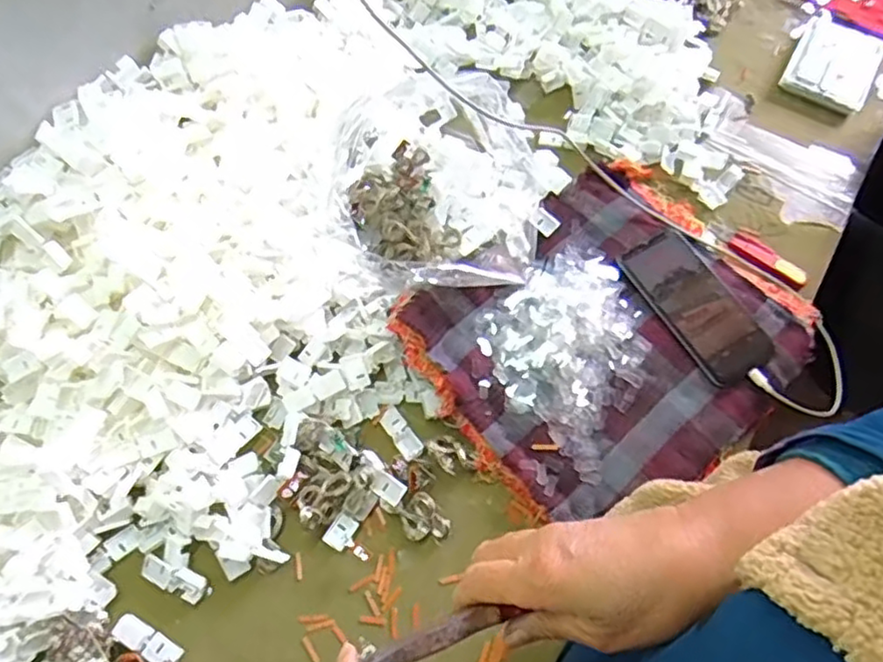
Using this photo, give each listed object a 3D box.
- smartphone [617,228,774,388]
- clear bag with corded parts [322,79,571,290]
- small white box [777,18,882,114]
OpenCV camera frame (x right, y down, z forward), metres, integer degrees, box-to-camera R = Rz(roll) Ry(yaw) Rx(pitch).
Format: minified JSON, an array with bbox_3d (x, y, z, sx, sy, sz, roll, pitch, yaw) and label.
[{"bbox_3d":[0.245,-0.026,0.638,0.078,0.012,0.160,-27,68,-14],"label":"smartphone"},{"bbox_3d":[0.012,-0.148,0.655,0.202,0.072,0.232,20,65,8],"label":"clear bag with corded parts"},{"bbox_3d":[0.489,-0.336,0.815,0.098,0.016,0.142,30,67,13],"label":"small white box"}]

